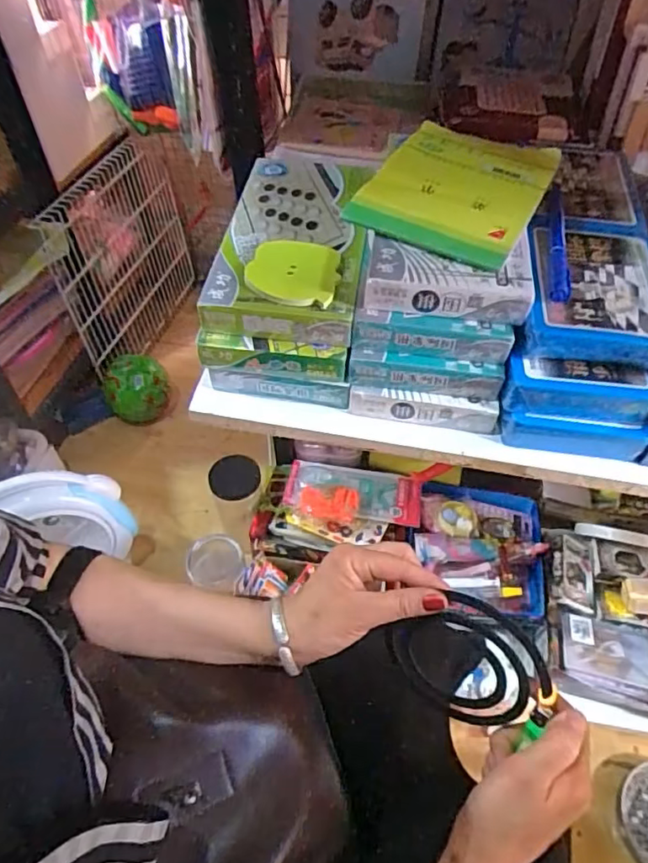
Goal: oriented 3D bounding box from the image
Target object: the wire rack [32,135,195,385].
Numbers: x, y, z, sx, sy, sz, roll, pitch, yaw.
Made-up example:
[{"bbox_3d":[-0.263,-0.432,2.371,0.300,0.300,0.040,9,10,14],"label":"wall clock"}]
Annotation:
[{"bbox_3d":[-0.429,-0.391,1.250,0.026,0.400,0.473,9,51,15],"label":"wire rack"}]

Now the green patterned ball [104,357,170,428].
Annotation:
[{"bbox_3d":[-0.390,-0.074,1.194,0.125,0.127,0.117,-1,49,1],"label":"green patterned ball"}]

